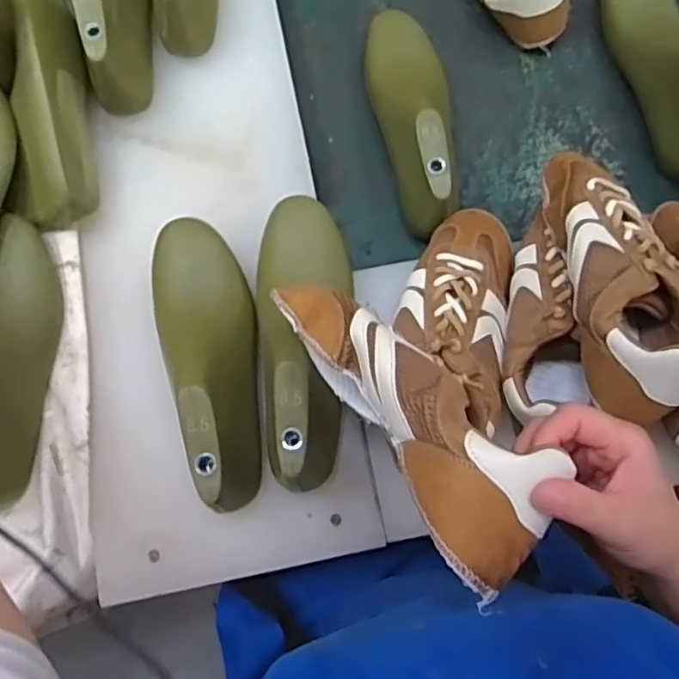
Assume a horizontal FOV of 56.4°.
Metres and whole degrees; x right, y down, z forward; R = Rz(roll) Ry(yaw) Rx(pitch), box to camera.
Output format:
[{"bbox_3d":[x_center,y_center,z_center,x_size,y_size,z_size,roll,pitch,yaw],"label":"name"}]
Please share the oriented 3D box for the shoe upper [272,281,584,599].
[{"bbox_3d":[0.035,0.030,0.373,0.071,0.052,0.224,-33,52,-10],"label":"shoe upper"}]

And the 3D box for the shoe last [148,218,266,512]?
[{"bbox_3d":[-0.104,0.015,0.527,0.080,0.088,0.254,-15,76,-4],"label":"shoe last"}]

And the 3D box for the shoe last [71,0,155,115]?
[{"bbox_3d":[-0.231,-0.348,0.618,0.075,0.084,0.260,-14,76,-4],"label":"shoe last"}]

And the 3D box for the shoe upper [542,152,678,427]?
[{"bbox_3d":[0.216,-0.057,0.495,0.091,0.081,0.238,-11,76,-1],"label":"shoe upper"}]

